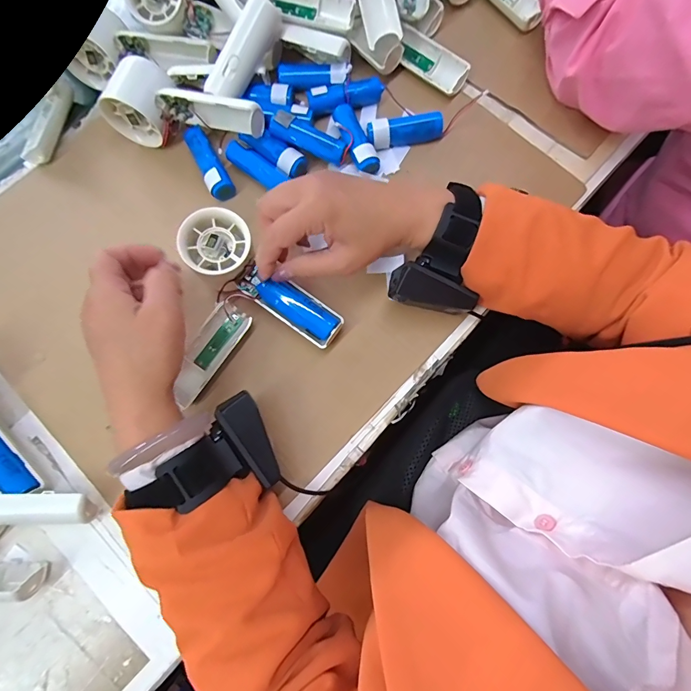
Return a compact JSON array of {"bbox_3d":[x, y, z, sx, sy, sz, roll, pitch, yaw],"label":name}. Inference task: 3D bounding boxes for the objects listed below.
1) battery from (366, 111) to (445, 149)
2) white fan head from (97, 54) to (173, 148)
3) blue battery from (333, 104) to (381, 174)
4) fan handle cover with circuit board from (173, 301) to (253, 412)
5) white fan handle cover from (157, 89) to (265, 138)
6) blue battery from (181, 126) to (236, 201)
[{"bbox_3d":[0.057,-0.209,0.378,0.072,0.024,0.022,-12,78,-2],"label":"battery"},{"bbox_3d":[-0.194,-0.234,0.370,0.059,0.059,0.056,21,79,5],"label":"white fan head"},{"bbox_3d":[0.009,-0.200,0.376,0.021,0.020,0.074,-23,79,-4],"label":"blue battery"},{"bbox_3d":[-0.120,0.005,0.338,0.033,0.020,0.088,37,81,8],"label":"fan handle cover with circuit board"},{"bbox_3d":[-0.121,-0.218,0.356,0.095,0.036,0.020,20,79,5],"label":"white fan handle cover"},{"bbox_3d":[-0.134,-0.178,0.376,0.022,0.025,0.079,-29,79,-5],"label":"blue battery"}]

